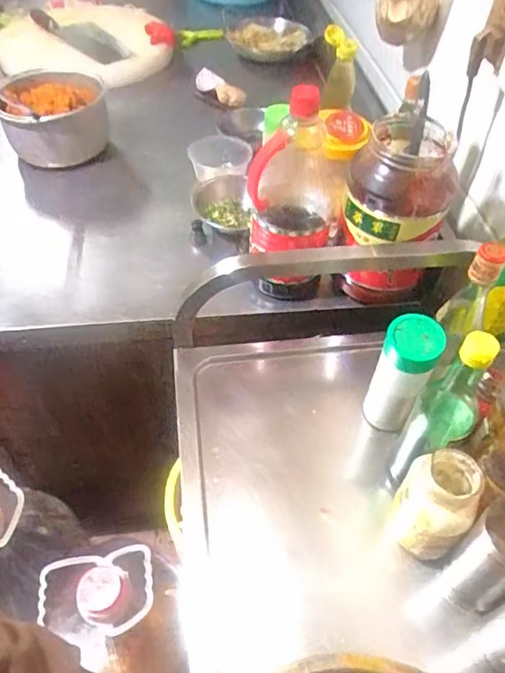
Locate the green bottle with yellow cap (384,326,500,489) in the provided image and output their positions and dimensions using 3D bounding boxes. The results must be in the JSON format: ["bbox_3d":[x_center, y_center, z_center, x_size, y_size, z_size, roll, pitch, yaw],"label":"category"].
[{"bbox_3d":[0.201,0.089,0.571,0.066,0.250,0.062,29,50,21],"label":"green bottle with yellow cap"}]

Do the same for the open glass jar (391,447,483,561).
[{"bbox_3d":[0.187,0.175,0.563,0.068,0.138,0.069,3,46,-3],"label":"open glass jar"}]

